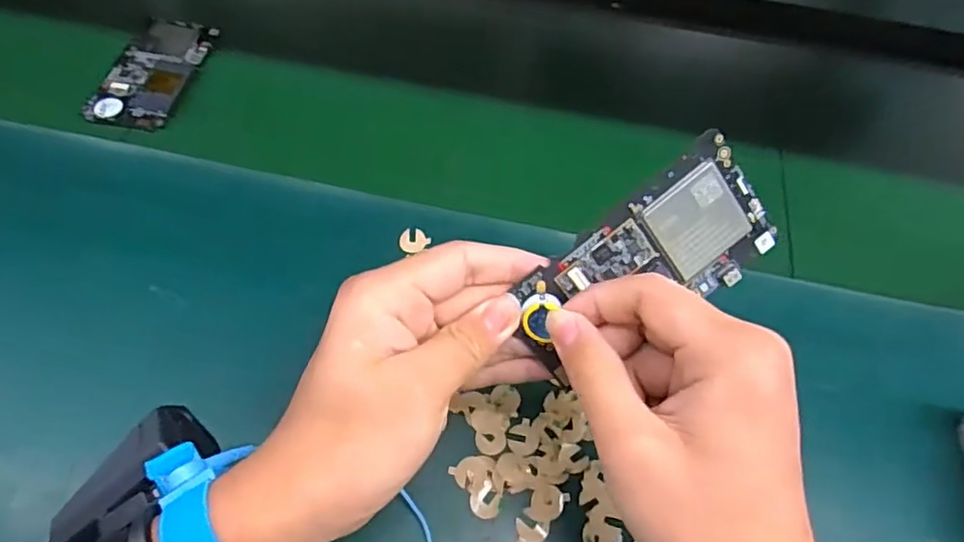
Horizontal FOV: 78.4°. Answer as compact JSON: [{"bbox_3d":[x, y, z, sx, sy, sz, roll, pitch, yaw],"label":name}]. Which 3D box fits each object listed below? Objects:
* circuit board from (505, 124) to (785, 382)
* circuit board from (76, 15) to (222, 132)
[{"bbox_3d":[0.075,0.000,0.270,0.123,0.062,0.010,-39,16,2],"label":"circuit board"},{"bbox_3d":[-0.266,-0.162,0.480,0.060,0.009,0.117,11,59,-1],"label":"circuit board"}]

